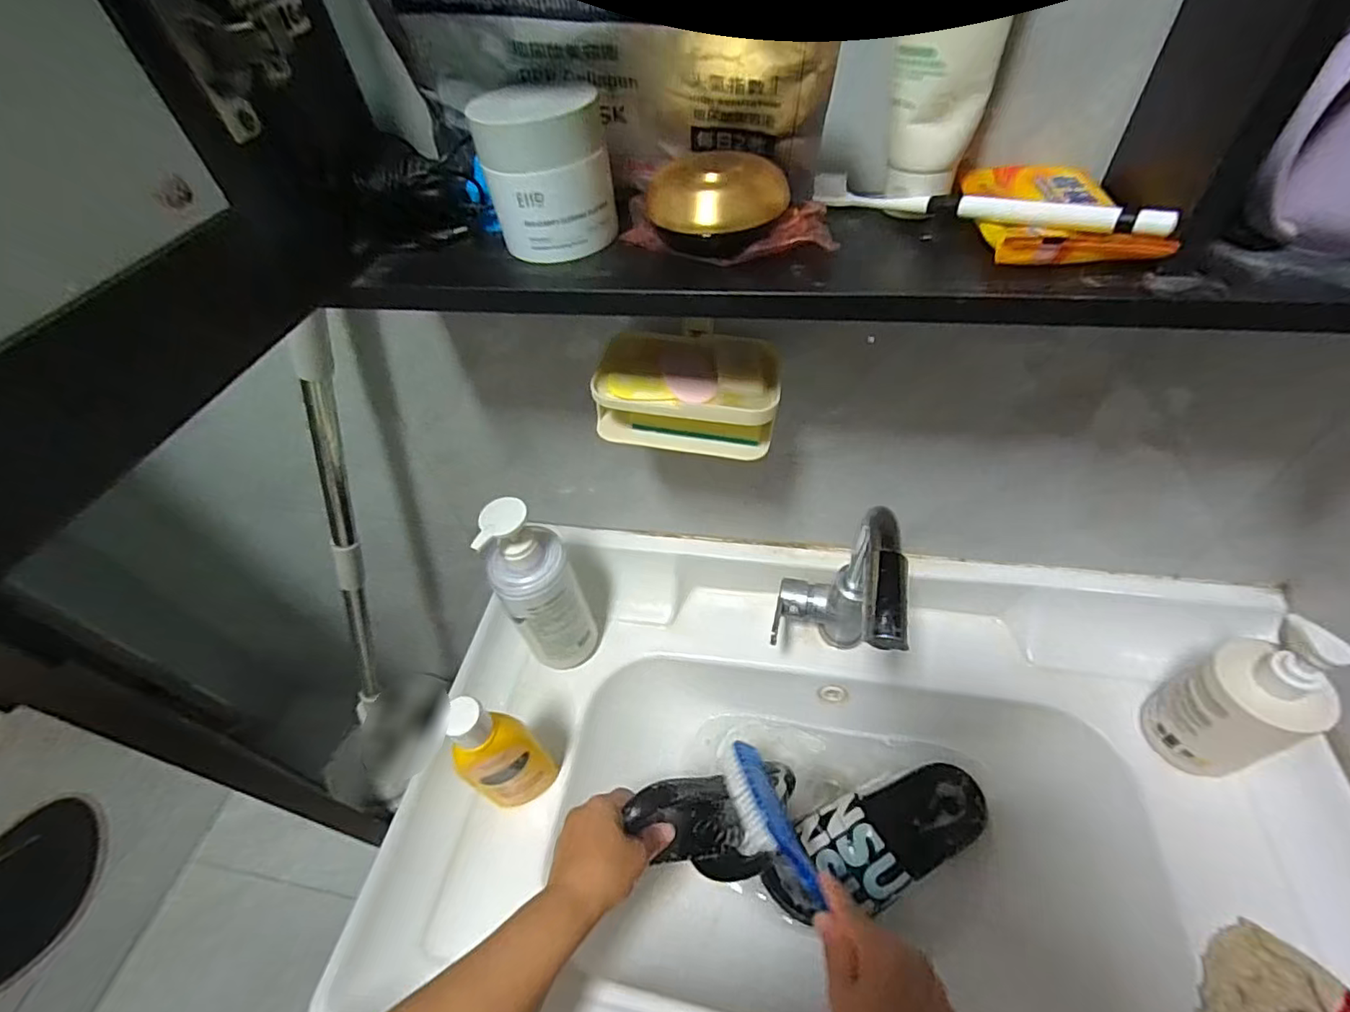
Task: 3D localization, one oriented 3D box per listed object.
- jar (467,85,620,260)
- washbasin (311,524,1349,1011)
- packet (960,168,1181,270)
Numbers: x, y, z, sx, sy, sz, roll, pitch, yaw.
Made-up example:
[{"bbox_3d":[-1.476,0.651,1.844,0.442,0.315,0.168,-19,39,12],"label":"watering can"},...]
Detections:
[{"bbox_3d":[-0.074,-0.193,0.330,0.067,0.071,0.067,-14,50,-5],"label":"jar"},{"bbox_3d":[0.160,0.294,0.561,0.799,0.184,0.472,5,51,10],"label":"washbasin"},{"bbox_3d":[0.194,-0.154,0.298,0.070,0.014,0.106,-2,50,5],"label":"packet"}]

